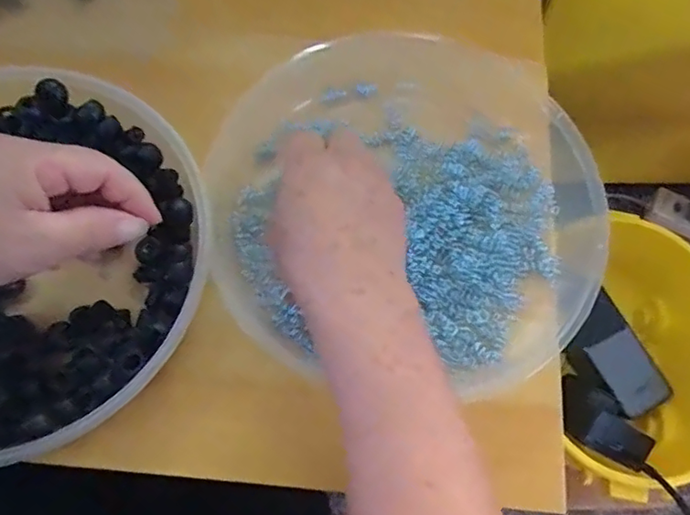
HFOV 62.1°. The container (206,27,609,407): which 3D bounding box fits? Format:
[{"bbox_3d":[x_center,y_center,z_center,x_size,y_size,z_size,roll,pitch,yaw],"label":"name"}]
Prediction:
[{"bbox_3d":[0.038,-0.039,0.366,0.232,0.055,0.232,0,69,-1],"label":"container"}]

